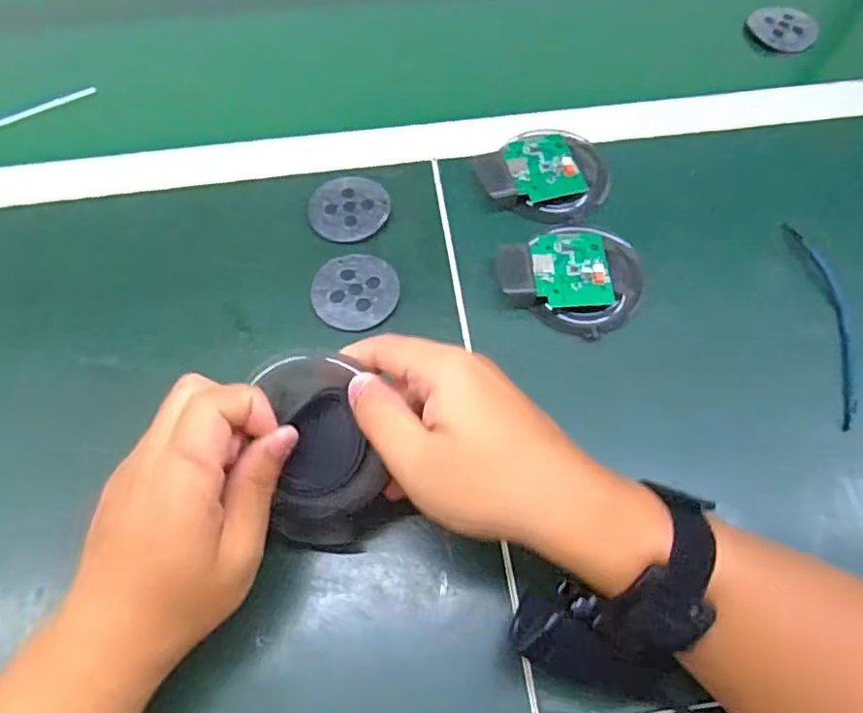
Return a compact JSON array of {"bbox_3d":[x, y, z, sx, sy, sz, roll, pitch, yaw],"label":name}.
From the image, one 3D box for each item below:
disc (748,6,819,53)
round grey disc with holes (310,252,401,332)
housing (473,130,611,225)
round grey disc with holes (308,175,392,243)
[{"bbox_3d":[0.319,-0.298,0.565,0.059,0.013,0.051,24,66,11],"label":"disc"},{"bbox_3d":[-0.054,-0.048,0.446,0.060,0.004,0.064,0,64,0],"label":"round grey disc with holes"},{"bbox_3d":[0.087,-0.143,0.483,0.099,0.023,0.072,11,64,5],"label":"housing"},{"bbox_3d":[-0.064,-0.115,0.480,0.062,0.004,0.063,0,64,0],"label":"round grey disc with holes"}]

